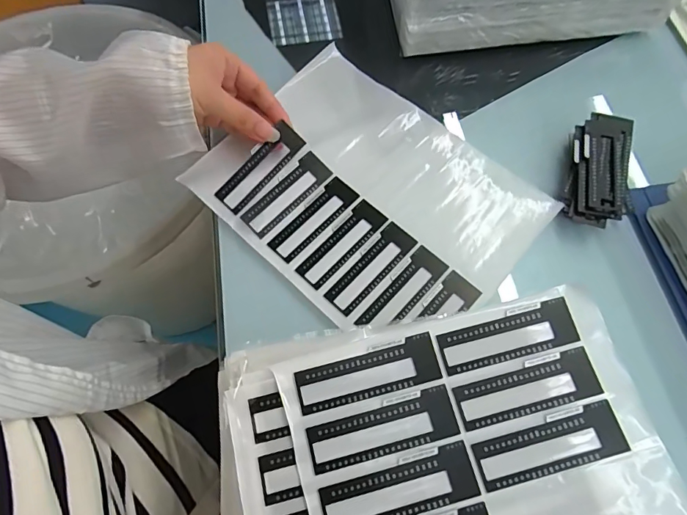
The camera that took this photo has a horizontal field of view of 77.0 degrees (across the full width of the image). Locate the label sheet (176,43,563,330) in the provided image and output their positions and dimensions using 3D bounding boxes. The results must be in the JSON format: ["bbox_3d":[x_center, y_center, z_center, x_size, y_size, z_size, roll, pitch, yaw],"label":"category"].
[{"bbox_3d":[0.022,-0.057,0.368,0.257,0.019,0.191,39,75,13],"label":"label sheet"}]

